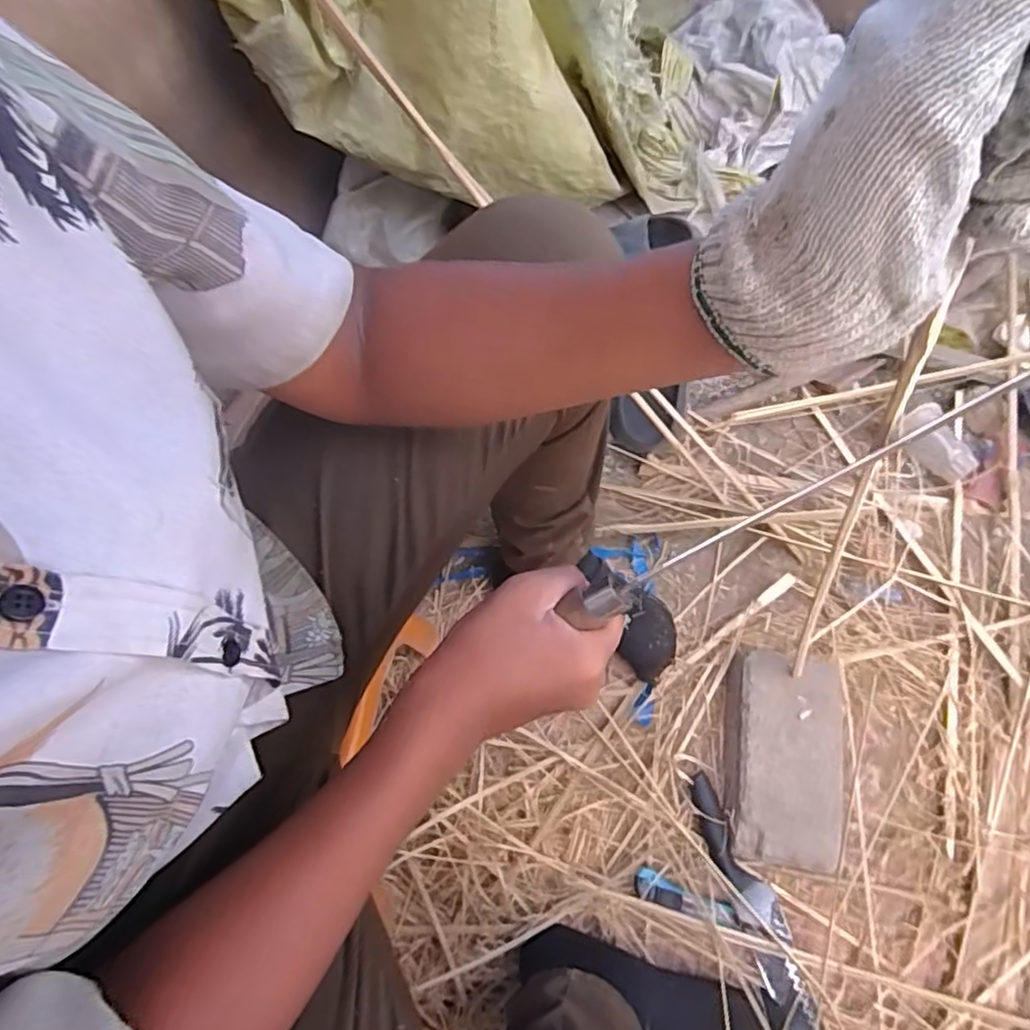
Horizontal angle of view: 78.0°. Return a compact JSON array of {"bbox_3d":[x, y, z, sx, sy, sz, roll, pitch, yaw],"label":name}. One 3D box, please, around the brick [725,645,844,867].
[{"bbox_3d":[0.287,0.255,0.679,0.117,0.053,0.213,5,67,5],"label":"brick"}]

